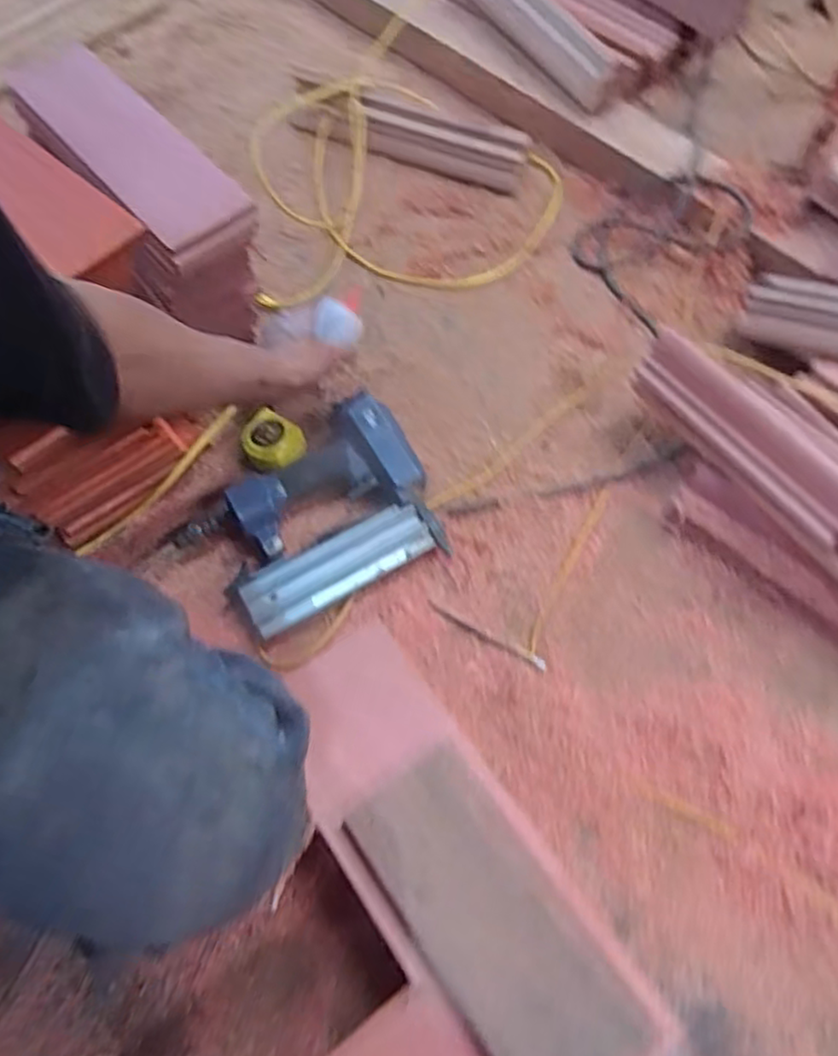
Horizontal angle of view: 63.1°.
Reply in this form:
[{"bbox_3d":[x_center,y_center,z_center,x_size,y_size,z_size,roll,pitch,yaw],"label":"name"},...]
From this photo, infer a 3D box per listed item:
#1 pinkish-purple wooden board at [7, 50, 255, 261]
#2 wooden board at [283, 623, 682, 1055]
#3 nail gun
[{"bbox_3d":[-0.299,-0.384,0.693,0.098,0.035,0.330,-38,70,-20],"label":"pinkish-purple wooden board"},{"bbox_3d":[0.015,0.240,0.503,0.123,0.032,0.358,-31,67,-17],"label":"wooden board"},{"bbox_3d":[-0.115,-0.014,0.730,0.259,0.057,0.197,-25,66,-15],"label":"nail gun"}]

